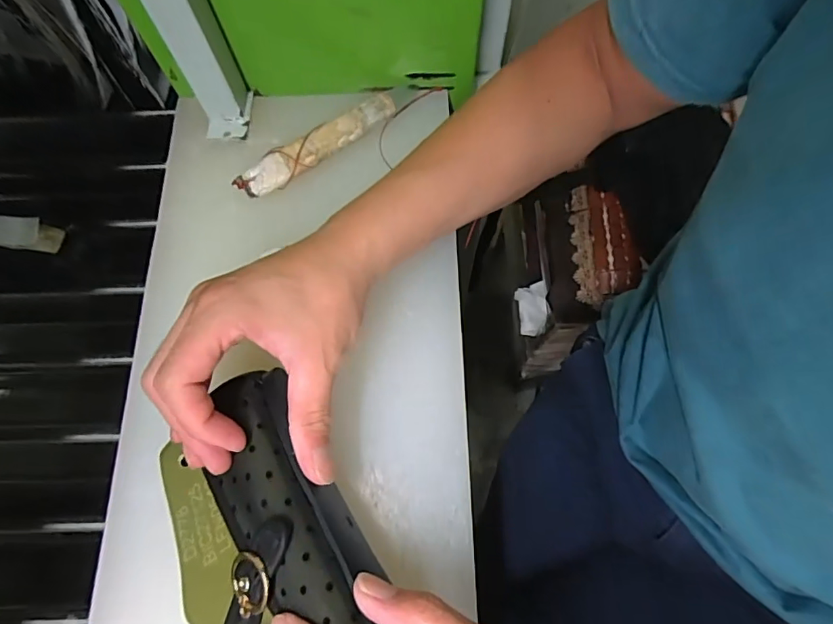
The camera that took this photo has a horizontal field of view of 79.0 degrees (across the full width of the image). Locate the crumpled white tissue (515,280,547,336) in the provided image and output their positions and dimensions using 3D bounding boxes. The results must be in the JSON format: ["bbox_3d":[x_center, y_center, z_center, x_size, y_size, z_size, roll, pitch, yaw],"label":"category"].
[{"bbox_3d":[0.193,-0.005,0.852,0.048,0.024,0.087,0,70,0],"label":"crumpled white tissue"}]

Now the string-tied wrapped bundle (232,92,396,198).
[{"bbox_3d":[-0.082,-0.137,0.416,0.143,0.018,0.028,-35,74,-12],"label":"string-tied wrapped bundle"}]

